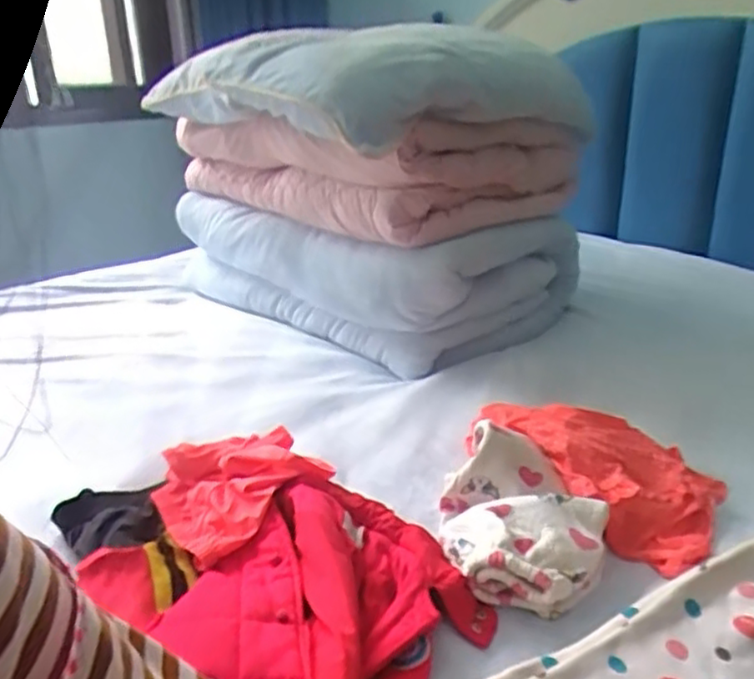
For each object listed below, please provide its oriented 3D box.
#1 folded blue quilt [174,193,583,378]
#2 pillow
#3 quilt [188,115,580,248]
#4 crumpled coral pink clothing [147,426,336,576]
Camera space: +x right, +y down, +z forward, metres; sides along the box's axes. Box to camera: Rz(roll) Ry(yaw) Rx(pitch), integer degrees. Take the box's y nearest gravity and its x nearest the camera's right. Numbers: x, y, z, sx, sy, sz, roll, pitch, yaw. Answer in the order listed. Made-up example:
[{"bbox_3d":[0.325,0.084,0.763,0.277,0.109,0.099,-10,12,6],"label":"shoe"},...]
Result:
[{"bbox_3d":[-0.046,-0.179,1.563,0.822,0.257,0.438,17,29,40],"label":"folded blue quilt"},{"bbox_3d":[-0.074,-0.514,1.345,0.497,0.179,0.784,-21,28,-37],"label":"pillow"},{"bbox_3d":[-0.072,-0.370,1.425,0.475,0.199,0.785,-21,28,-37],"label":"quilt"},{"bbox_3d":[-0.167,0.171,0.813,0.184,0.064,0.186,-18,26,-33],"label":"crumpled coral pink clothing"}]

